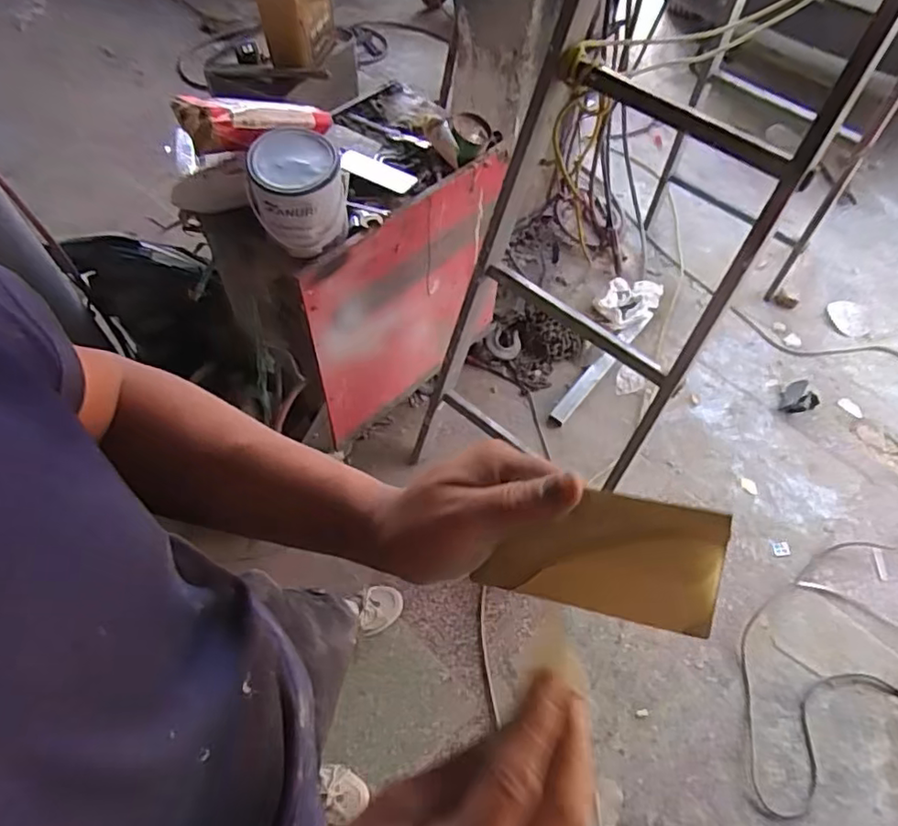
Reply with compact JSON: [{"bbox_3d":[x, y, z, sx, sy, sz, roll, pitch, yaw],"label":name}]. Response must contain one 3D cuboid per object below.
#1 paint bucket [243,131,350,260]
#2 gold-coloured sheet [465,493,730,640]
[{"bbox_3d":[-0.262,-0.378,1.065,0.151,0.169,0.159,1,59,-2],"label":"paint bucket"},{"bbox_3d":[0.080,0.077,0.323,0.118,0.073,0.008,10,21,21],"label":"gold-coloured sheet"}]

